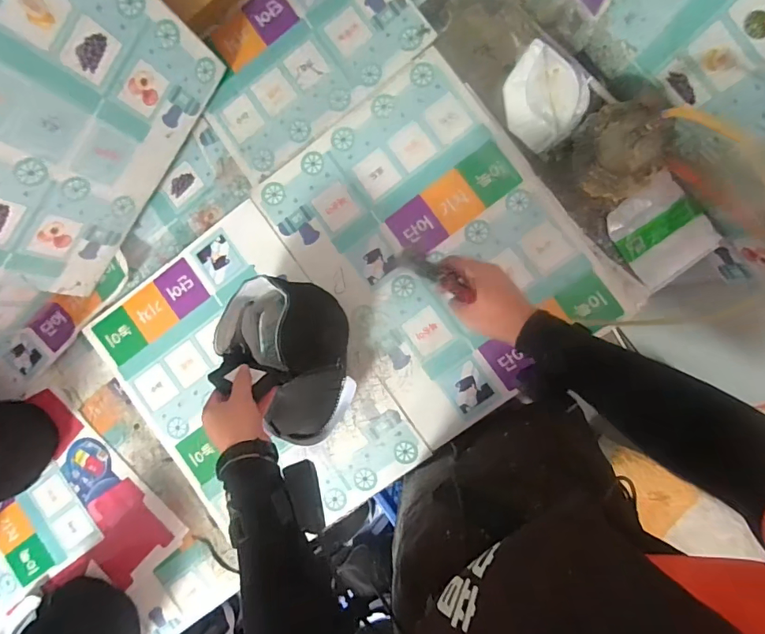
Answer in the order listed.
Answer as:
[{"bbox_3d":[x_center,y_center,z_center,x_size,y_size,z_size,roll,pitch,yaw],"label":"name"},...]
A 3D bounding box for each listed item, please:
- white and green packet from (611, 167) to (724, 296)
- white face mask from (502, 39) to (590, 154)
[{"bbox_3d":[0.433,-0.133,0.701,0.130,0.017,0.142,-33,87,8],"label":"white and green packet"},{"bbox_3d":[0.243,-0.331,0.679,0.119,0.056,0.117,0,92,8],"label":"white face mask"}]

